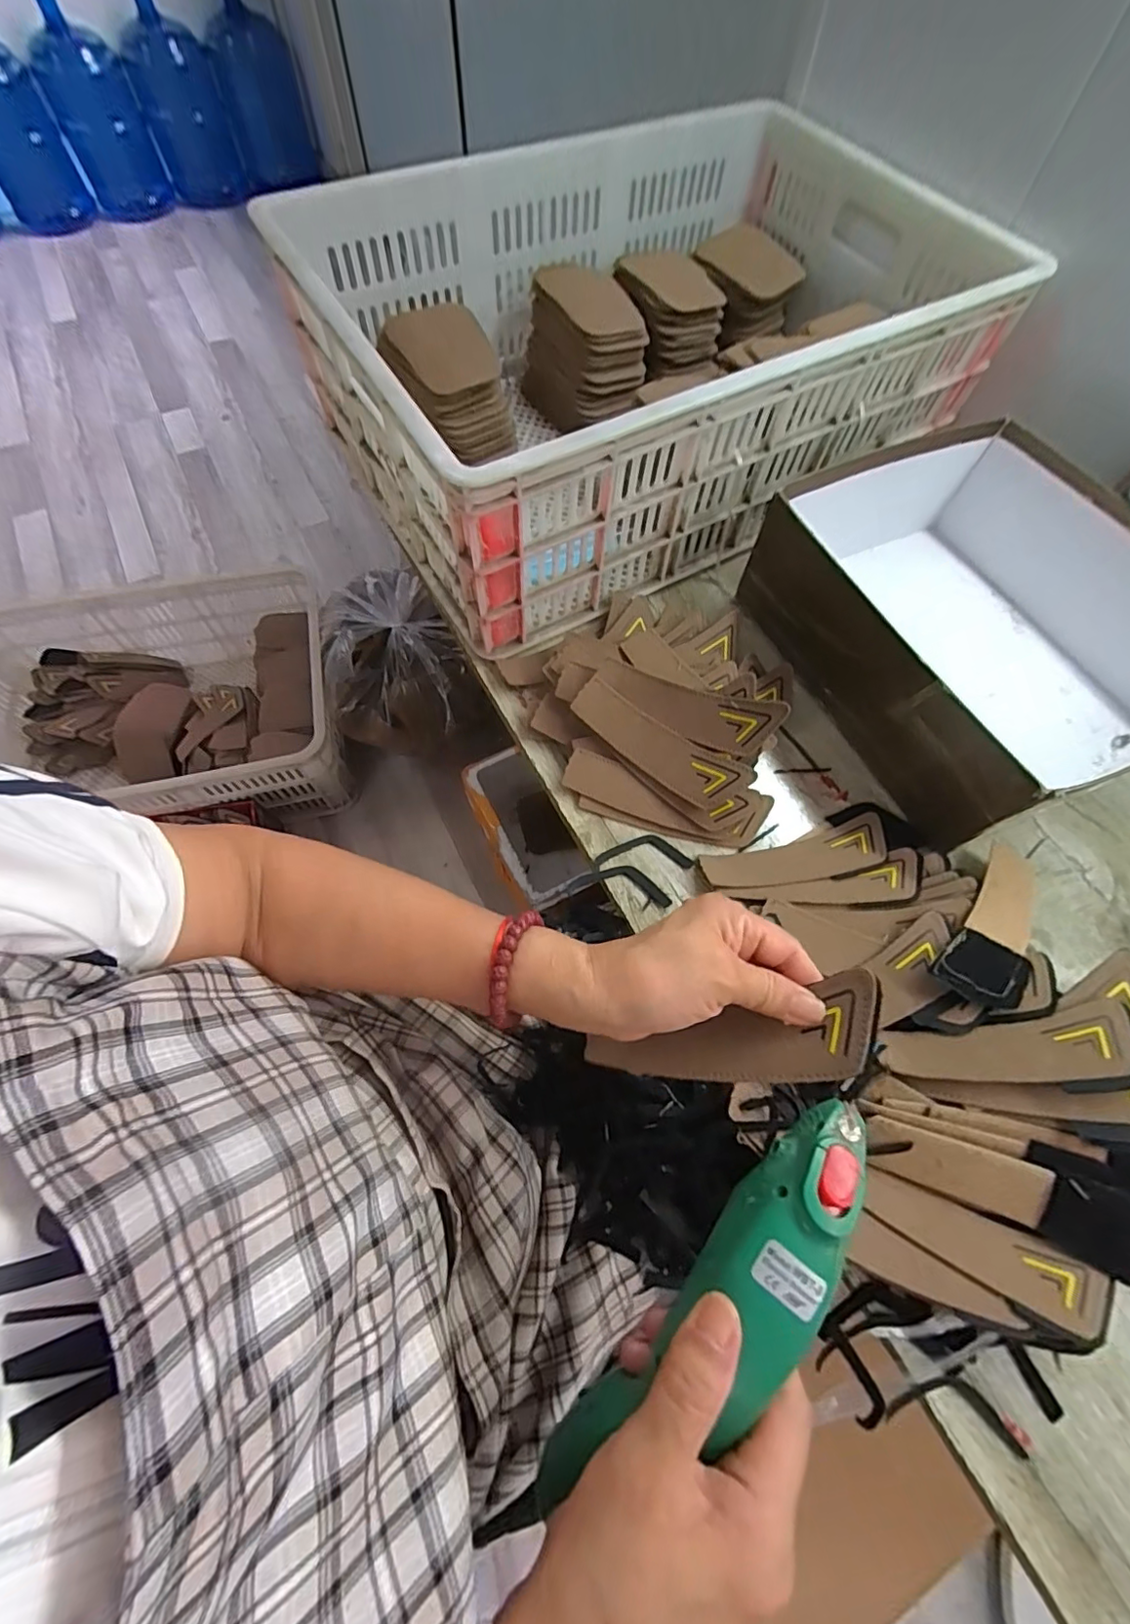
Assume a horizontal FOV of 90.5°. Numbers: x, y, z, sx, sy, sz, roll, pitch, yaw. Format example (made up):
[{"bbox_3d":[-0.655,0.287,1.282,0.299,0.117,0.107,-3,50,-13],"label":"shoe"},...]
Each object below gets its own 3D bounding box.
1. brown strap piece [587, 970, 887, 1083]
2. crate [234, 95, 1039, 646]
[{"bbox_3d":[0.082,0.119,0.286,0.149,0.011,0.042,-21,63,24],"label":"brown strap piece"},{"bbox_3d":[0.086,-0.479,0.584,0.614,0.187,0.448,-27,69,-15],"label":"crate"}]

